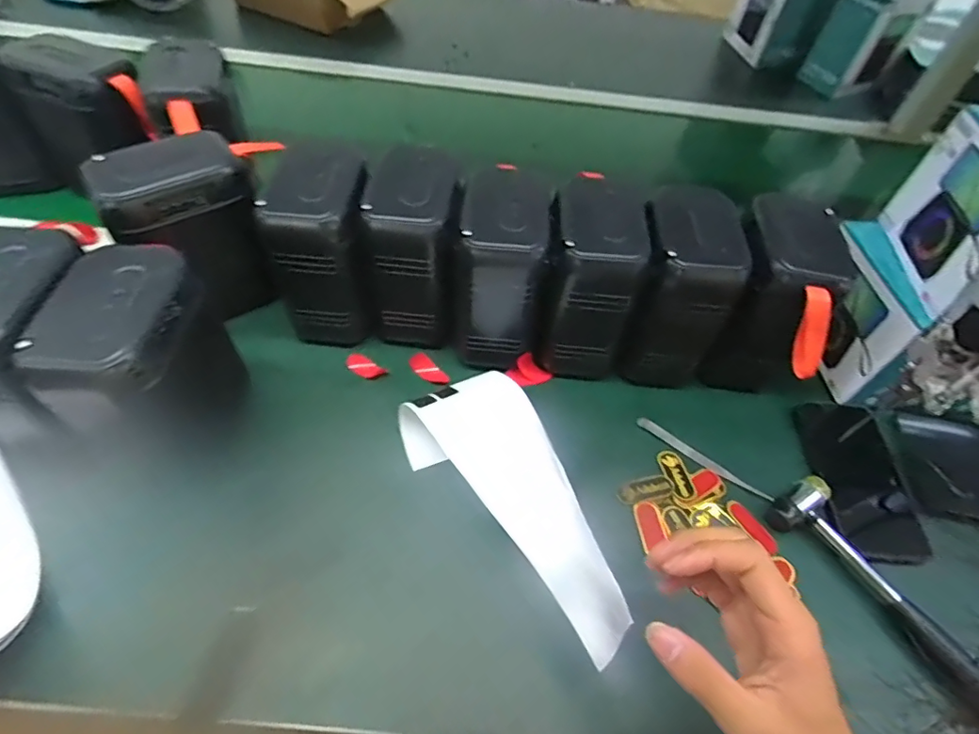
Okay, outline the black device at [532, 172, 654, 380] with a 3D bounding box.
[{"bbox_3d":[0.086,-0.077,0.484,0.084,0.150,0.105,9,54,1],"label":"black device"}]

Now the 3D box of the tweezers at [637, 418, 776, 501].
[{"bbox_3d":[0.189,0.081,0.473,0.126,0.005,0.009,33,58,18],"label":"tweezers"}]

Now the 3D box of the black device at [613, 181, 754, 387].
[{"bbox_3d":[0.168,-0.068,0.485,0.085,0.154,0.110,10,54,2],"label":"black device"}]

